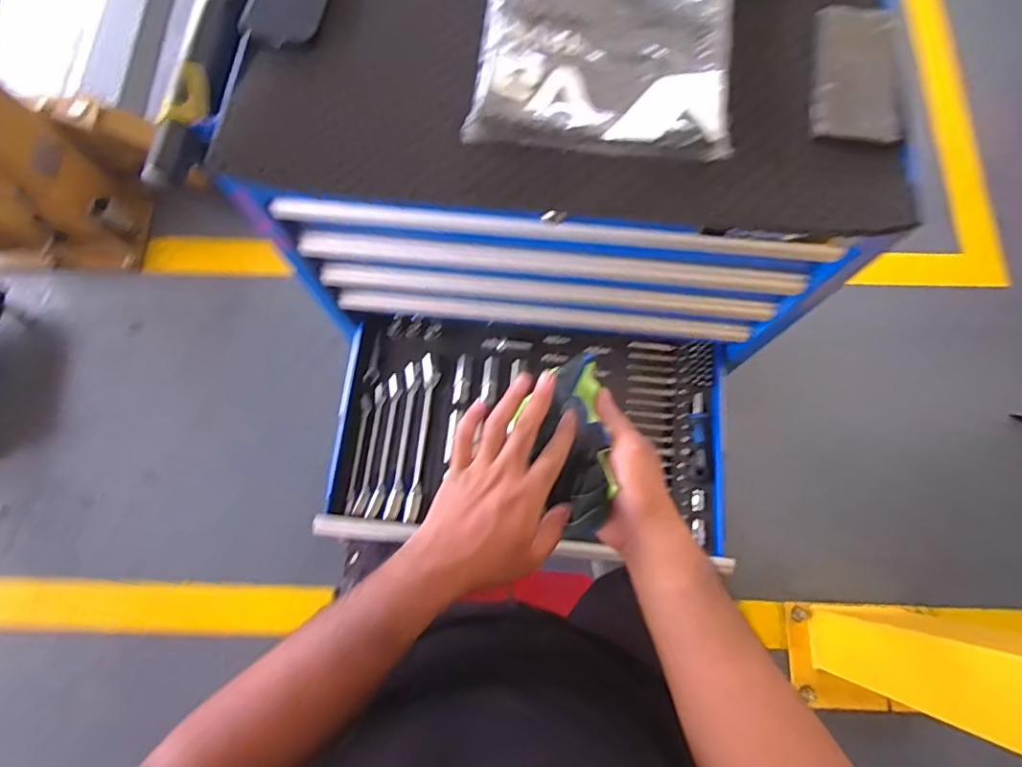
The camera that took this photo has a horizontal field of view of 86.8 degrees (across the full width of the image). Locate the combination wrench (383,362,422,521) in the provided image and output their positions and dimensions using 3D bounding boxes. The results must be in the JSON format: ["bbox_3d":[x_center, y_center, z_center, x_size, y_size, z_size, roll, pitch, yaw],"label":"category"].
[{"bbox_3d":[-0.168,0.088,0.850,0.026,0.010,0.245,5,74,1],"label":"combination wrench"}]

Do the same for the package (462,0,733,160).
[{"bbox_3d":[0.098,-0.376,0.555,0.240,0.020,0.315,8,74,2],"label":"package"}]

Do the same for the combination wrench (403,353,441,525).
[{"bbox_3d":[-0.139,0.082,0.853,0.027,0.023,0.259,5,74,1],"label":"combination wrench"}]

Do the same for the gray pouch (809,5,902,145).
[{"bbox_3d":[0.348,-0.316,0.544,0.081,0.006,0.168,11,74,3],"label":"gray pouch"}]

